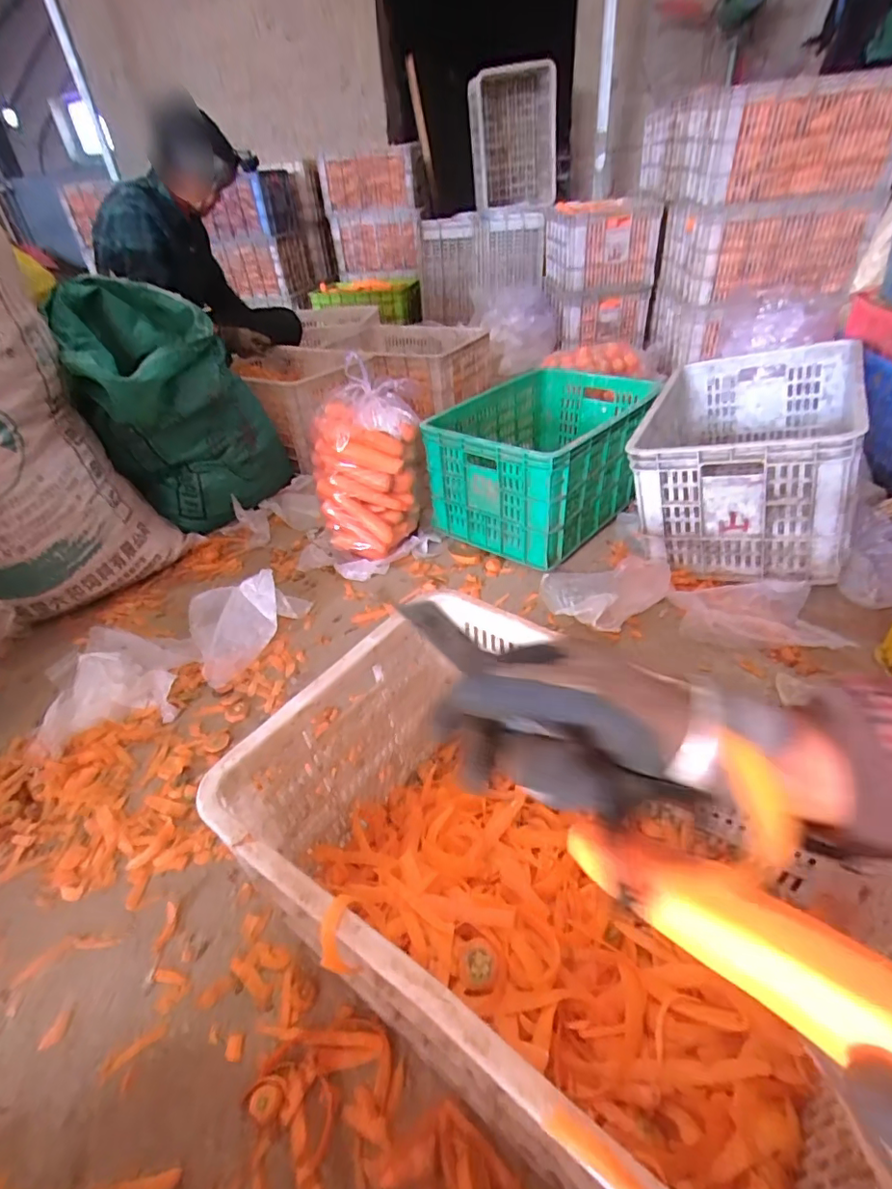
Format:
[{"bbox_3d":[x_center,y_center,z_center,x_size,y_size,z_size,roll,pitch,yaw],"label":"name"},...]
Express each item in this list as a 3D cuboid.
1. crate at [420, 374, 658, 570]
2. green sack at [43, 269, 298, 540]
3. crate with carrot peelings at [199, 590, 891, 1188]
[{"bbox_3d":[0.234,-0.329,1.290,0.373,0.254,0.520,25,47,34],"label":"crate"},{"bbox_3d":[-0.626,-0.437,1.282,0.385,0.503,0.335,-15,38,-12],"label":"green sack"},{"bbox_3d":[0.087,0.256,0.518,0.509,0.238,0.344,21,45,31],"label":"crate with carrot peelings"}]

